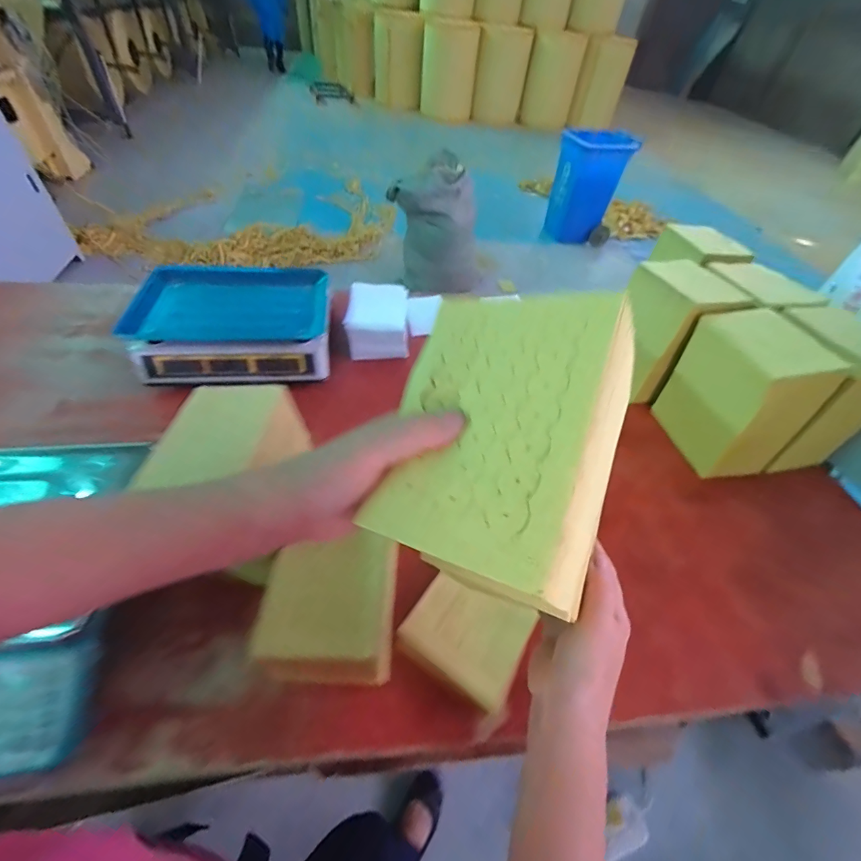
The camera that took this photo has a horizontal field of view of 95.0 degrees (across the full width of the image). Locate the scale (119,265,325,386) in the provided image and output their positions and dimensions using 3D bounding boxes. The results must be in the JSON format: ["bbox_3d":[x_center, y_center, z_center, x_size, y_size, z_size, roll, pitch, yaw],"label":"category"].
[{"bbox_3d":[-0.358,-0.207,0.735,0.331,0.099,0.250,-4,51,-8],"label":"scale"}]

